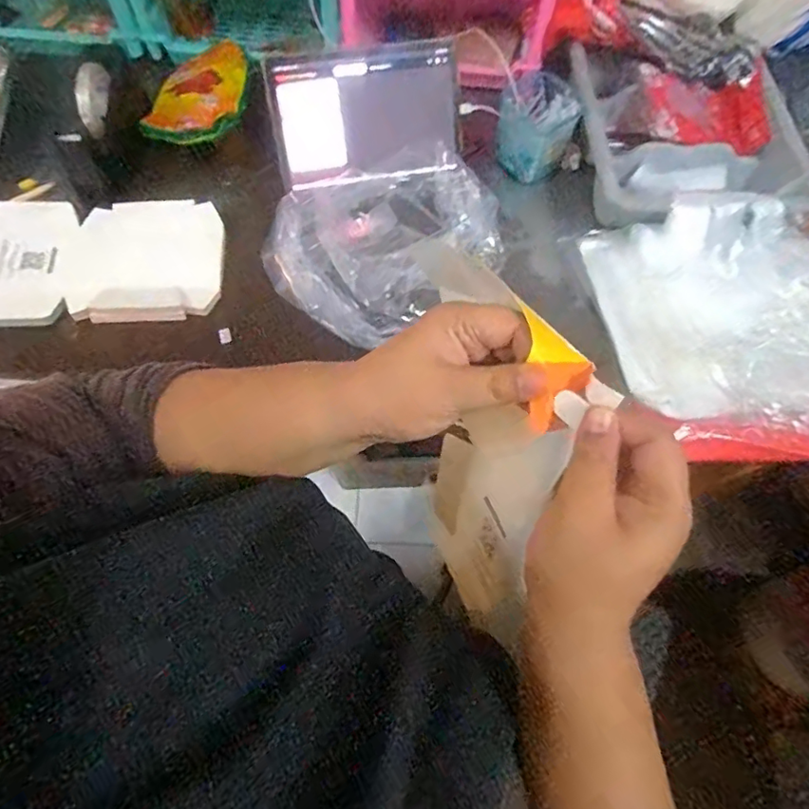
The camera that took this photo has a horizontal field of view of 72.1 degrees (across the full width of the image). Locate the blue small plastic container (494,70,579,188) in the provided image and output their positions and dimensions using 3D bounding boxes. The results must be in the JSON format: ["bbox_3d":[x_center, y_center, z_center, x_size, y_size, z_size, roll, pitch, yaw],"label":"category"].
[{"bbox_3d":[0.188,-0.396,0.798,0.106,0.083,0.115,19,64,6],"label":"blue small plastic container"}]

